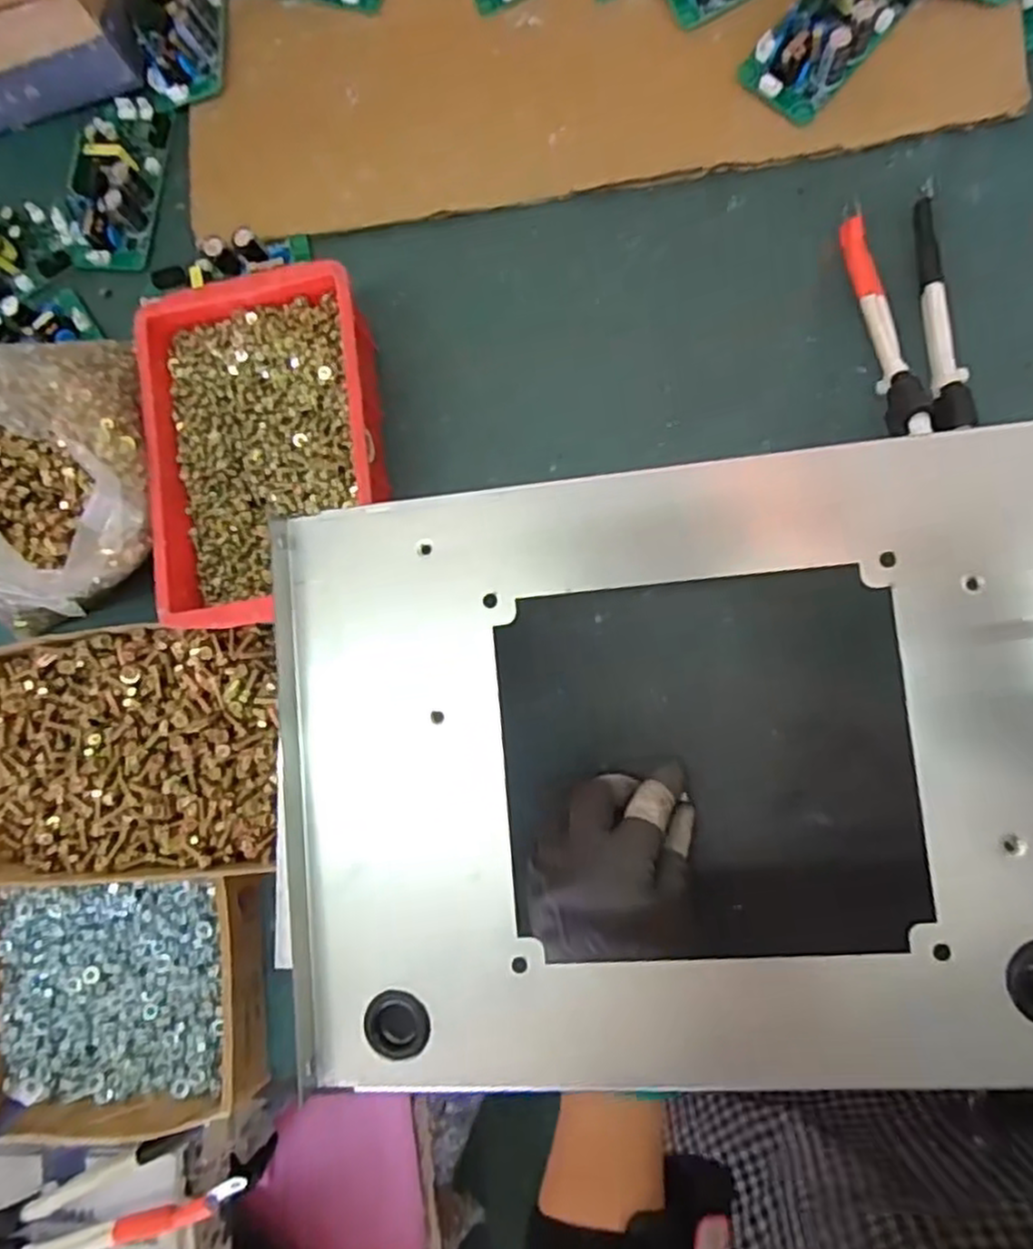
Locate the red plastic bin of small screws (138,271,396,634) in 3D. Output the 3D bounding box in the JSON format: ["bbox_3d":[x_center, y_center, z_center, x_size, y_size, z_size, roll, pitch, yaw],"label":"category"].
[{"bbox_3d":[-0.145,-0.103,0.440,0.131,0.058,0.199,-8,85,8],"label":"red plastic bin of small screws"}]

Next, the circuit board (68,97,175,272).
[{"bbox_3d":[-0.274,-0.304,0.489,0.059,0.025,0.119,11,88,9],"label":"circuit board"}]

